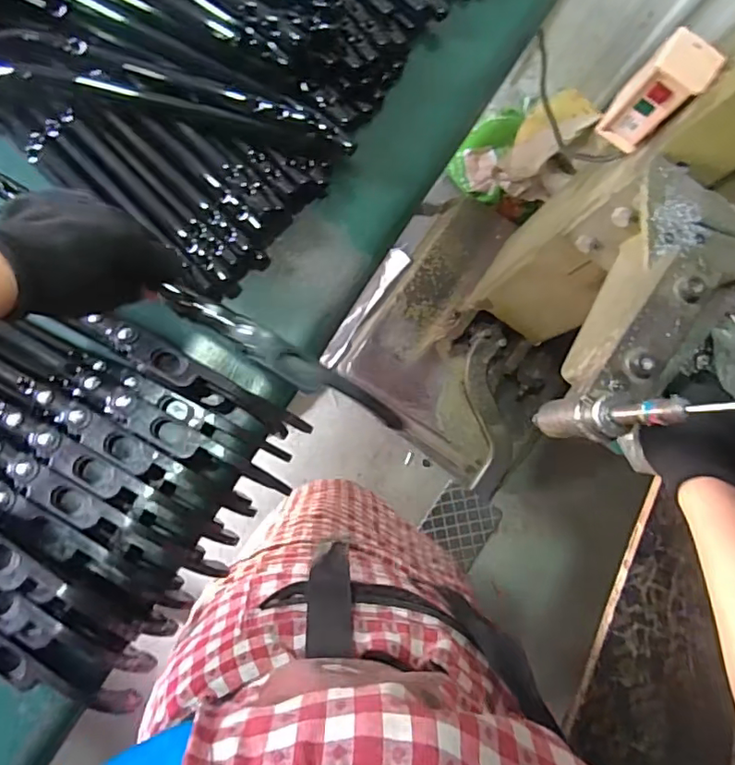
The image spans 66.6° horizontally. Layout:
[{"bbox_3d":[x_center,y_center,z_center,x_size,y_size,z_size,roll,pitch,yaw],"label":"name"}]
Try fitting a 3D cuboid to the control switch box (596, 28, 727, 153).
[{"bbox_3d":[0.273,-0.273,0.534,0.051,0.114,0.041,37,81,-2],"label":"control switch box"}]

